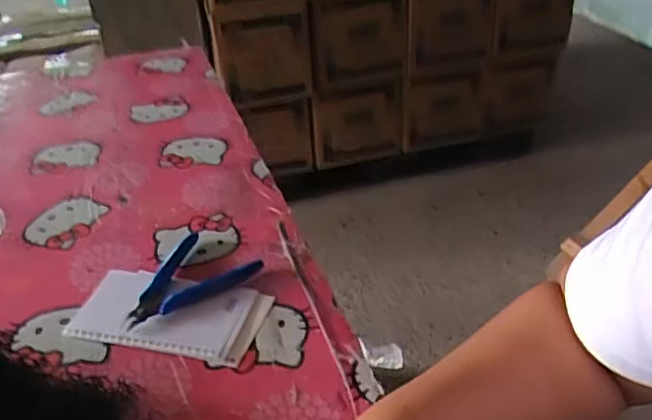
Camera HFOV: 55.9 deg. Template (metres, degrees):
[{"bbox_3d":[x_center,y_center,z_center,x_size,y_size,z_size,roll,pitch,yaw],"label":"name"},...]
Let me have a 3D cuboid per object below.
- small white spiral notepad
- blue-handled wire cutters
[{"bbox_3d":[-0.127,0.082,0.504,0.151,0.010,0.082,7,35,13],"label":"small white spiral notepad"},{"bbox_3d":[-0.124,0.059,0.518,0.089,0.008,0.113,22,41,31],"label":"blue-handled wire cutters"}]

